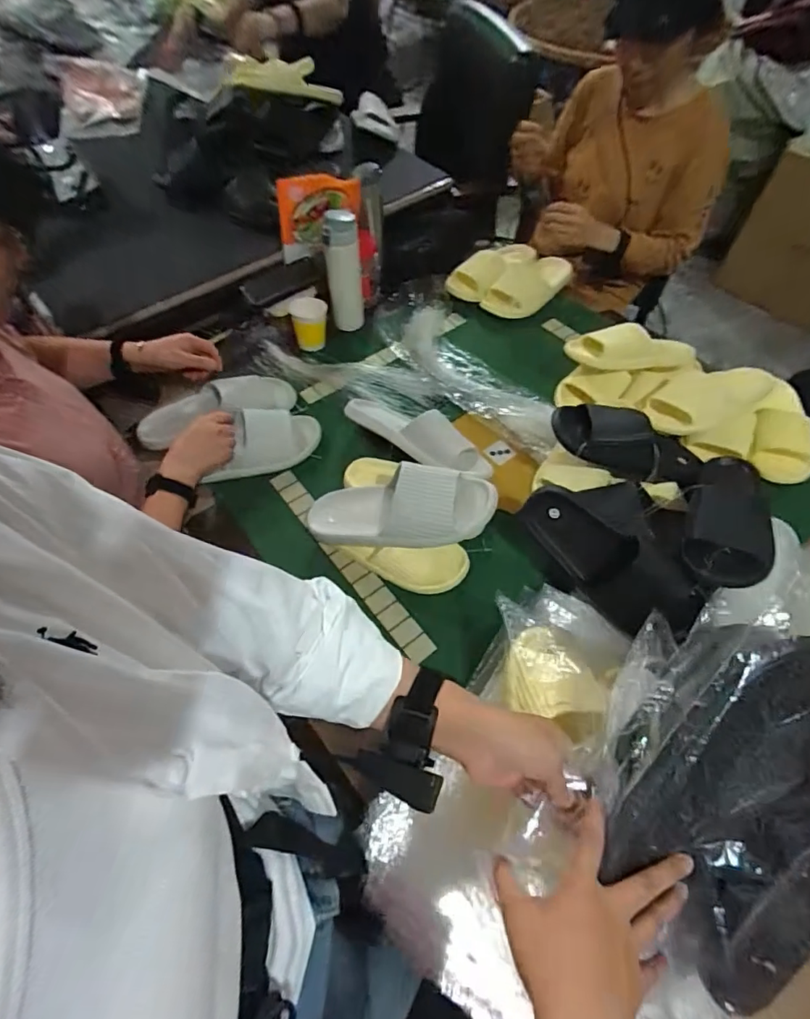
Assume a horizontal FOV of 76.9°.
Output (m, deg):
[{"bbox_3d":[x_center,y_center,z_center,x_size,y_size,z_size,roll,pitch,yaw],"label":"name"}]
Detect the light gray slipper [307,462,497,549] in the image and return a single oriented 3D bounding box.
[{"bbox_3d":[-0.011,0.001,0.739,0.275,0.070,0.108,-6,57,15],"label":"light gray slipper"}]

